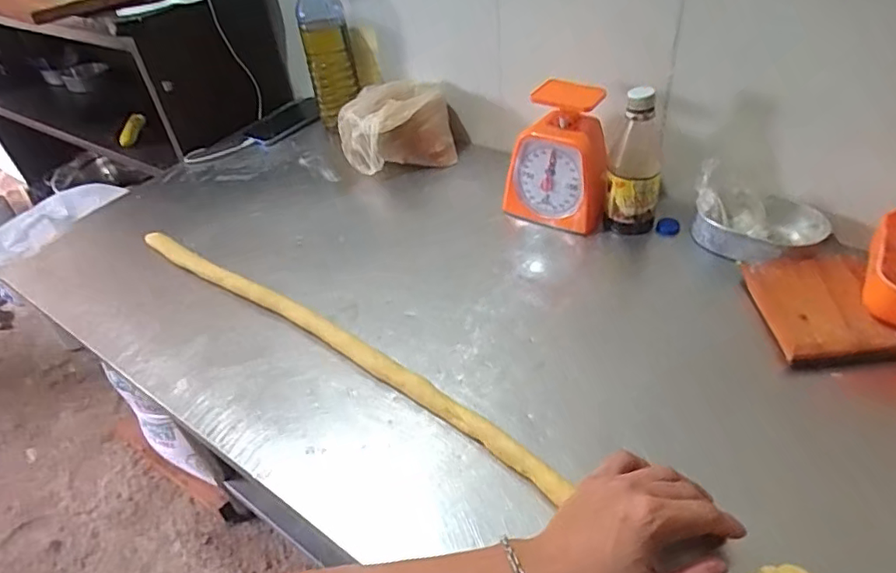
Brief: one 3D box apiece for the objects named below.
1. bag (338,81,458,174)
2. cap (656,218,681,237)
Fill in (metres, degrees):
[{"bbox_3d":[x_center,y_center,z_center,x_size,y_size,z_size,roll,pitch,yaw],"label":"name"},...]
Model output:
[{"bbox_3d":[-0.083,-0.245,0.911,0.164,0.115,0.123,-12,41,-7],"label":"bag"},{"bbox_3d":[0.281,-0.075,0.739,0.028,0.018,0.028,-3,41,2],"label":"cap"}]

